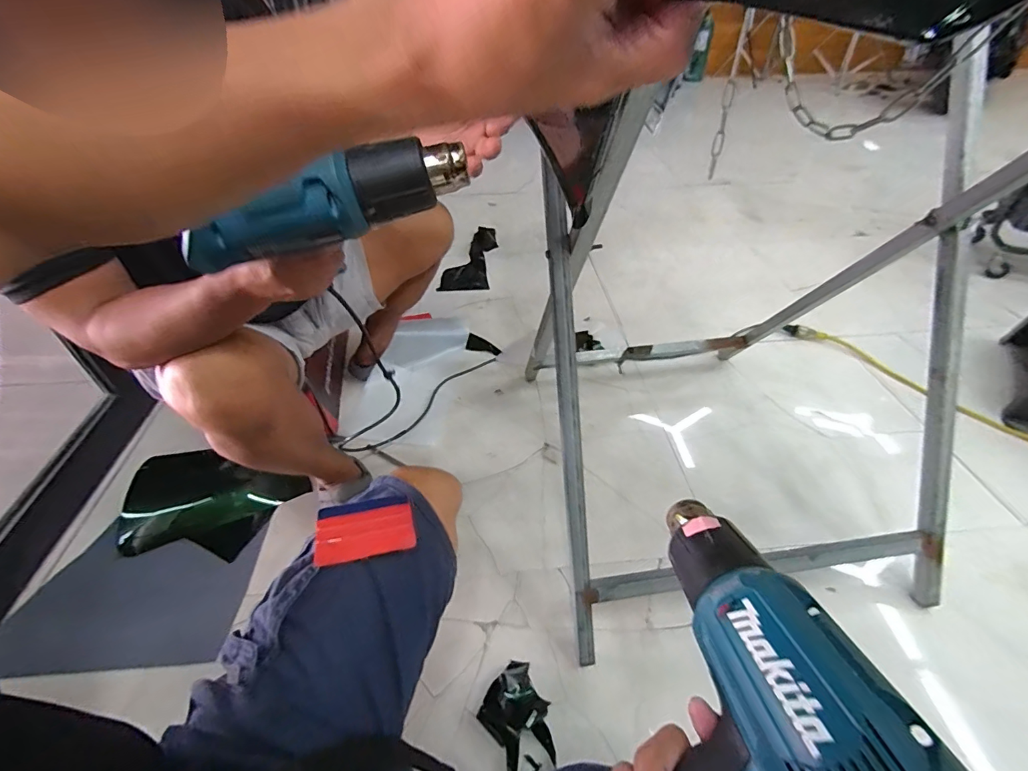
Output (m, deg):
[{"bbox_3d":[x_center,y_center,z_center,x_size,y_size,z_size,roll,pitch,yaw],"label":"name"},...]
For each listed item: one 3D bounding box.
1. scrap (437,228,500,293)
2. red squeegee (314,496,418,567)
[{"bbox_3d":[-0.156,-0.477,1.674,0.162,0.032,0.449,2,43,3],"label":"scrap"},{"bbox_3d":[-0.161,0.156,0.499,0.100,0.009,0.070,-7,42,-15],"label":"red squeegee"}]

